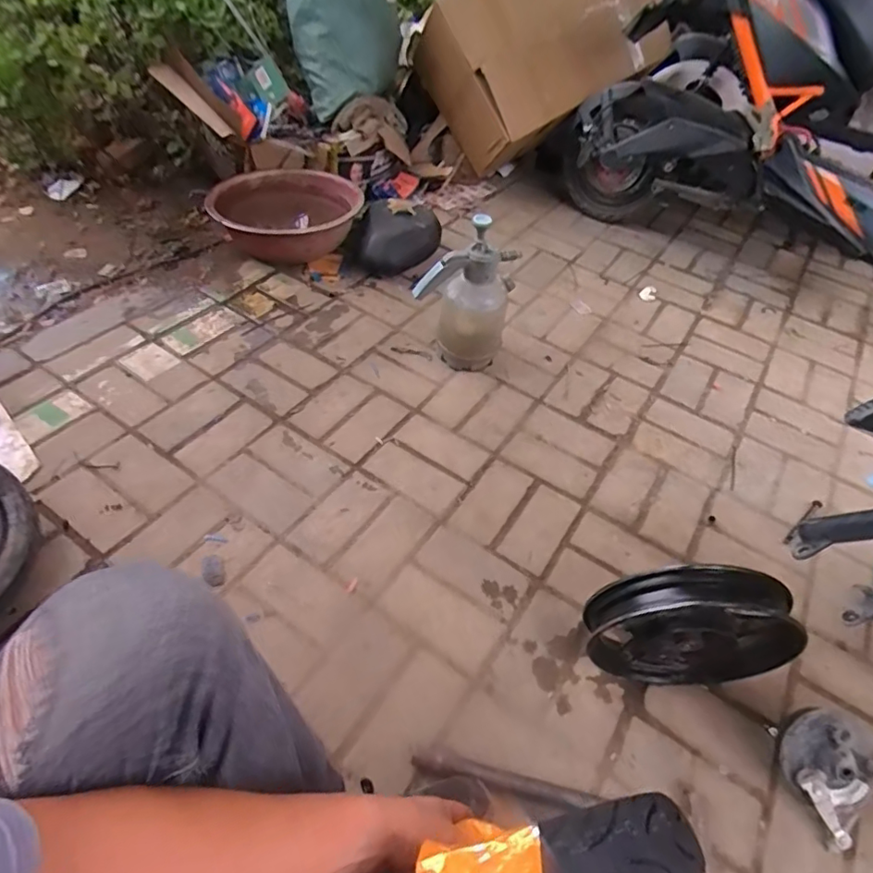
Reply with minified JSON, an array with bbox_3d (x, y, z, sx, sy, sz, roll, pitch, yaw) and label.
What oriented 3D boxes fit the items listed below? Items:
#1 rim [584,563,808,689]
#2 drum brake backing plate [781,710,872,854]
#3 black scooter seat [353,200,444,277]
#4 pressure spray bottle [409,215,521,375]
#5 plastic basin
[{"bbox_3d":[0.340,0.264,0.728,0.273,0.240,0.066,7,49,0],"label":"rim"},{"bbox_3d":[0.523,0.433,0.700,0.123,0.039,0.140,-34,86,-3],"label":"drum brake backing plate"},{"bbox_3d":[-0.129,-0.561,1.503,0.249,0.113,0.211,-25,56,-24],"label":"black scooter seat"},{"bbox_3d":[0.061,-0.307,1.160,0.190,0.310,0.128,15,49,7],"label":"pressure spray bottle"},{"bbox_3d":[-0.416,-0.614,1.515,0.390,0.168,0.378,5,49,-5],"label":"plastic basin"}]

